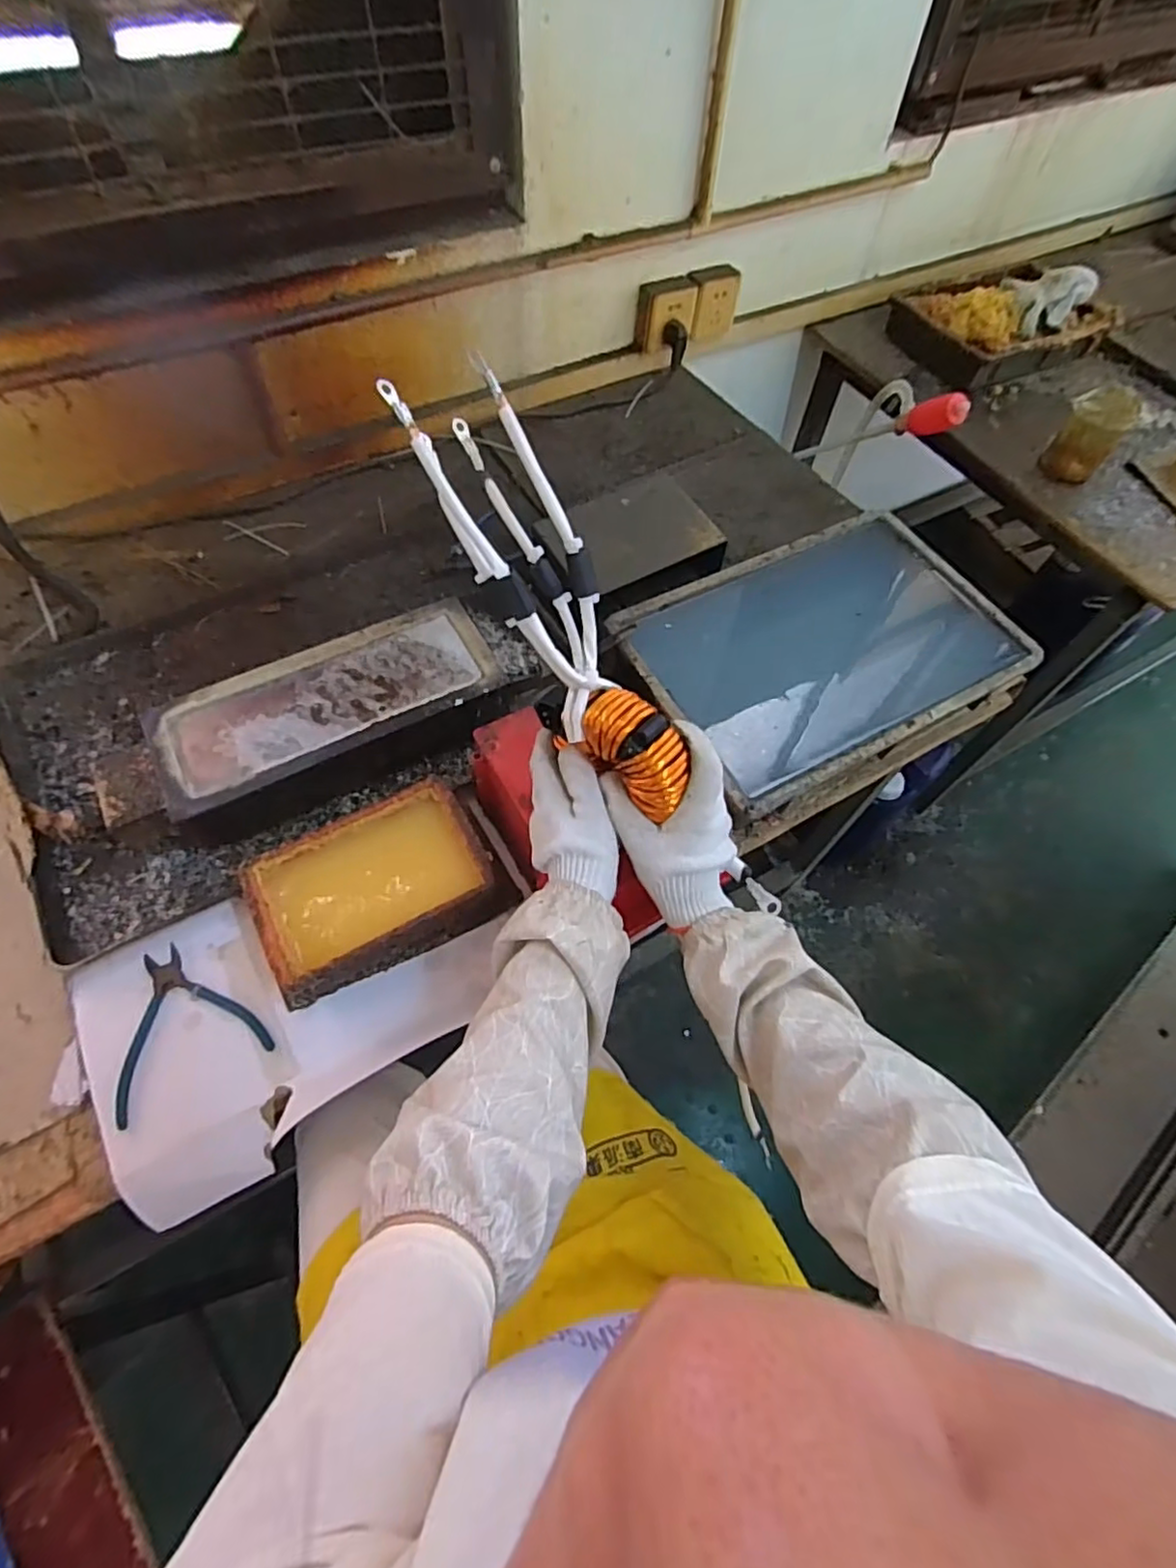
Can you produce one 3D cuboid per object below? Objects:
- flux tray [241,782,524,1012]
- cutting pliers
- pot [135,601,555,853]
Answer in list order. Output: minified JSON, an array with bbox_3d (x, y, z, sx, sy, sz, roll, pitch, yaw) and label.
[{"bbox_3d":[-0.194,0.094,0.624,0.219,0.065,0.140,-24,64,-15],"label":"flux tray"},{"bbox_3d":[-0.366,0.208,0.587,0.125,0.007,0.131,-27,65,-16],"label":"cutting pliers"},{"bbox_3d":[-0.254,-0.070,0.704,0.366,0.083,0.163,-30,65,-18],"label":"pot"}]

